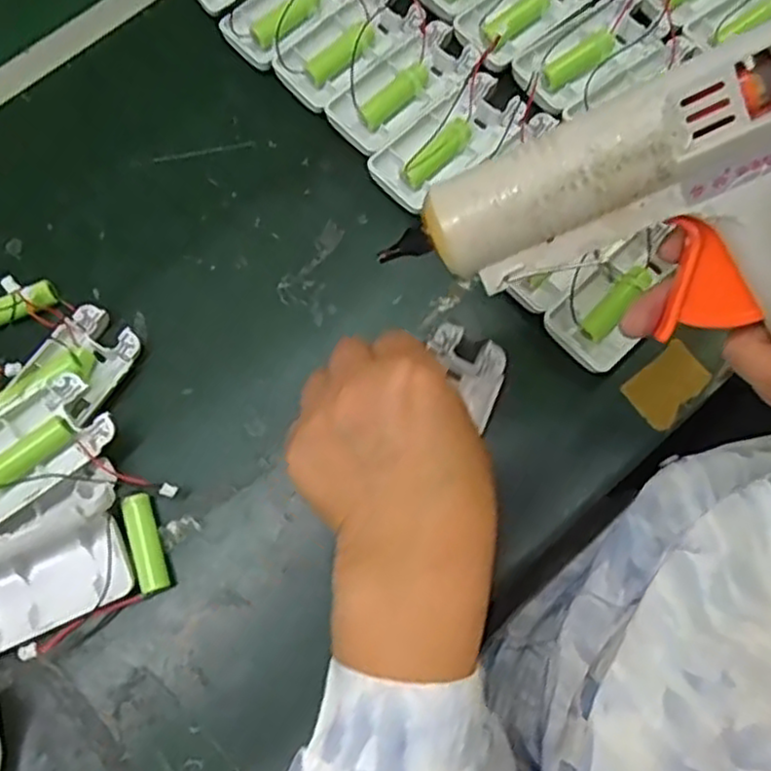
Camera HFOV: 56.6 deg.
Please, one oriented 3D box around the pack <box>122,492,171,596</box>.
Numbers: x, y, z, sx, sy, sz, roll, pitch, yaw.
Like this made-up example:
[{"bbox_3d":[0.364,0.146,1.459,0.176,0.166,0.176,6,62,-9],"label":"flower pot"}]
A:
[{"bbox_3d":[-0.121,0.080,0.363,0.015,0.014,0.050,-18,77,-3],"label":"pack"}]

